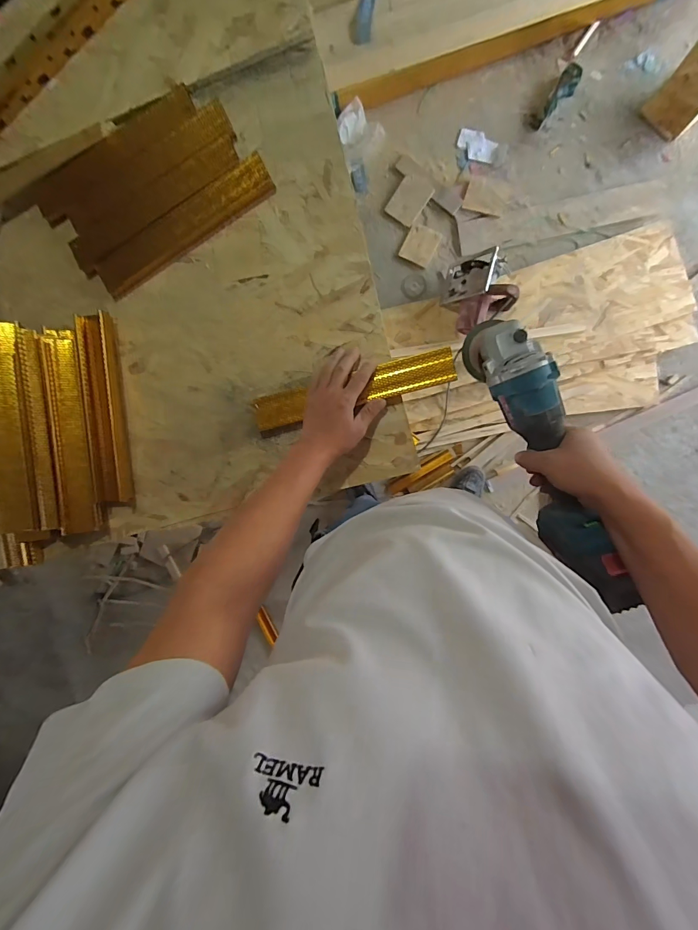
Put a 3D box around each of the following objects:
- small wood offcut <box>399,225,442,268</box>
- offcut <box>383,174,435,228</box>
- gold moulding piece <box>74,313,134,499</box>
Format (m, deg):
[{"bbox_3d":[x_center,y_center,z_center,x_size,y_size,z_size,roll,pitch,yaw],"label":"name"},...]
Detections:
[{"bbox_3d":[0.245,-0.760,1.268,0.110,0.005,0.122,27,95,4],"label":"small wood offcut"},{"bbox_3d":[0.209,-0.910,1.257,0.114,0.007,0.151,35,96,3],"label":"offcut"},{"bbox_3d":[-0.390,-0.086,0.582,0.050,0.033,0.291,-3,92,6],"label":"gold moulding piece"}]

